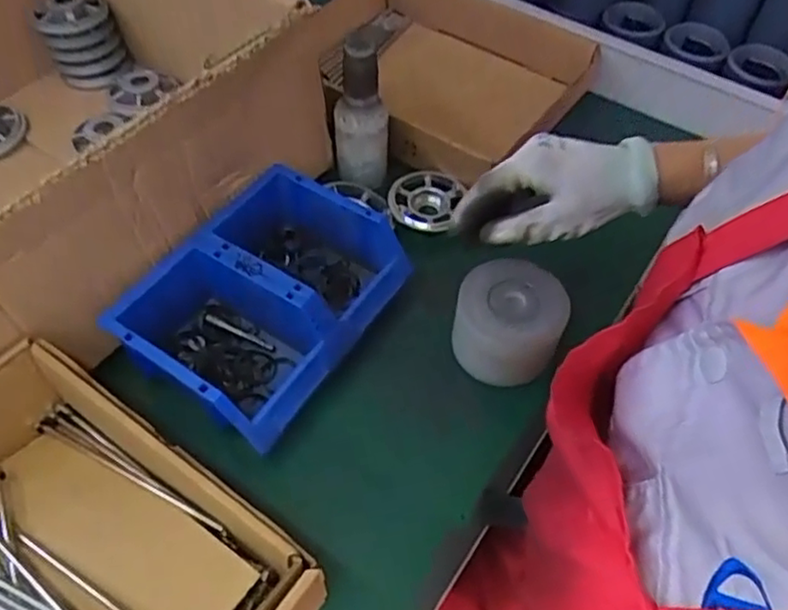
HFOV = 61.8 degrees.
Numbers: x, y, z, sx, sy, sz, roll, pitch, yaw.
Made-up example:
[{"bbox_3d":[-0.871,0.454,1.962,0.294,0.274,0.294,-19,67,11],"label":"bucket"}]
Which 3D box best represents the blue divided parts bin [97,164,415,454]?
[{"bbox_3d":[-0.104,-0.005,0.549,0.156,0.071,0.210,29,59,18],"label":"blue divided parts bin"}]

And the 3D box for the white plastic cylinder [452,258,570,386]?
[{"bbox_3d":[0.093,0.016,0.548,0.084,0.070,0.086,8,55,4],"label":"white plastic cylinder"}]

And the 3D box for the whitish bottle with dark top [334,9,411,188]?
[{"bbox_3d":[-0.025,-0.185,0.613,0.058,0.148,0.059,1,54,-1],"label":"whitish bottle with dark top"}]

